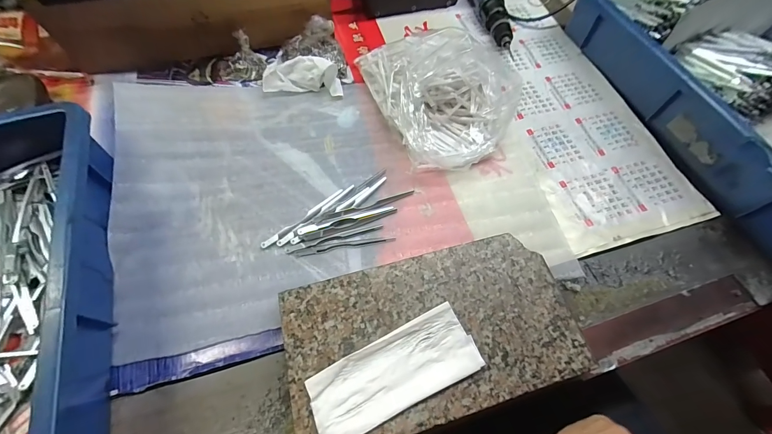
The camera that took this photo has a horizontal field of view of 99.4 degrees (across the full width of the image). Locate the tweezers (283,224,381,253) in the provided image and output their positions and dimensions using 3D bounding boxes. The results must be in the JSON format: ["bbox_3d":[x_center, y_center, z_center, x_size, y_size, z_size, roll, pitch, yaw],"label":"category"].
[{"bbox_3d":[-0.053,0.021,0.342,0.103,0.004,0.007,-15,66,-9],"label":"tweezers"}]

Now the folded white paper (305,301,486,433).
[{"bbox_3d":[0.007,0.122,0.256,0.130,0.014,0.054,-24,68,-13],"label":"folded white paper"}]

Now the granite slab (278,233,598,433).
[{"bbox_3d":[0.038,0.102,0.289,0.238,0.035,0.130,-14,66,-8],"label":"granite slab"}]

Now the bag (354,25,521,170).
[{"bbox_3d":[0.064,-0.154,0.392,0.134,0.078,0.210,-20,67,-11],"label":"bag"}]

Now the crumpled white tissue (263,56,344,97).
[{"bbox_3d":[-0.108,-0.179,0.420,0.095,0.043,0.042,-4,65,-4],"label":"crumpled white tissue"}]

